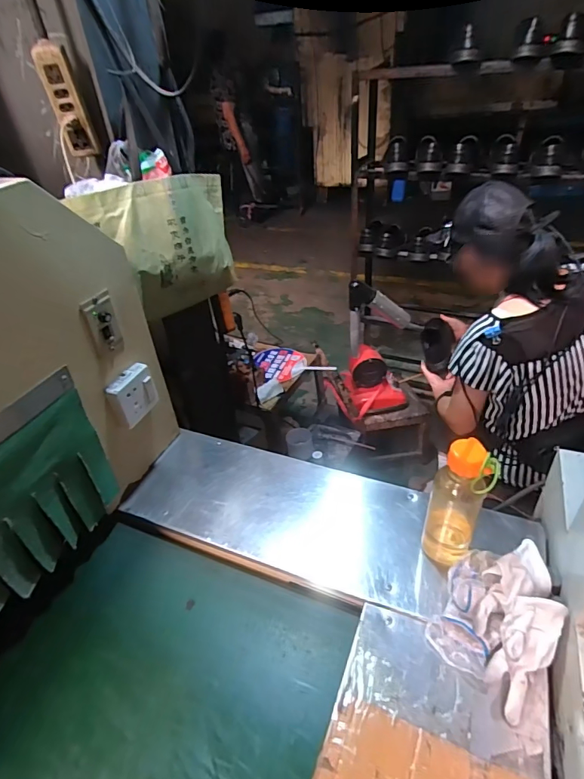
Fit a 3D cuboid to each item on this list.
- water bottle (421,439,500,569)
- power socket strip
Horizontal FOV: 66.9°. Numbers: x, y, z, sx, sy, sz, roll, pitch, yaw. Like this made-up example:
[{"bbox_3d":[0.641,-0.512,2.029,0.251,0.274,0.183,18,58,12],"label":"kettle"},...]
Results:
[{"bbox_3d":[0.237,0.170,0.631,0.064,0.224,0.075,-22,40,-21],"label":"water bottle"},{"bbox_3d":[-0.406,-0.513,0.796,0.056,0.167,0.037,-18,39,-16],"label":"power socket strip"}]

